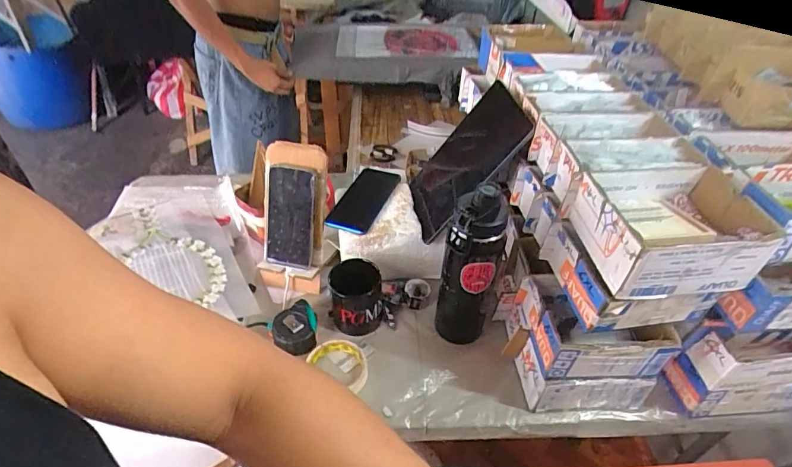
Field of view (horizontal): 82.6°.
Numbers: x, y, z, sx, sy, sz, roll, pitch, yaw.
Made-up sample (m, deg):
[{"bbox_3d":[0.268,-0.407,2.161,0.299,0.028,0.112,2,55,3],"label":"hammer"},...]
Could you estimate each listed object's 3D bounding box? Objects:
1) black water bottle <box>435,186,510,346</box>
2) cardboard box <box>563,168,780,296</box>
[{"bbox_3d":[0.109,0.047,0.660,0.077,0.285,0.087,11,43,10],"label":"black water bottle"},{"bbox_3d":[0.307,-0.007,0.514,0.175,0.074,0.137,-3,42,-6],"label":"cardboard box"}]

